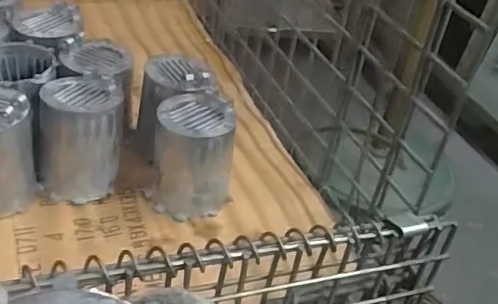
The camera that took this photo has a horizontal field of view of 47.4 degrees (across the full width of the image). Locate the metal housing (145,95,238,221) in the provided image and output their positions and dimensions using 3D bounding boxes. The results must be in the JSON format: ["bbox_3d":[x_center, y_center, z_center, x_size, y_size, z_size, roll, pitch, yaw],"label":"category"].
[{"bbox_3d":[-0.064,0.003,0.647,0.093,0.113,0.090,4,37,-12],"label":"metal housing"}]

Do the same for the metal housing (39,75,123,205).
[{"bbox_3d":[-0.191,-0.015,0.647,0.089,0.109,0.095,5,37,-10],"label":"metal housing"}]

